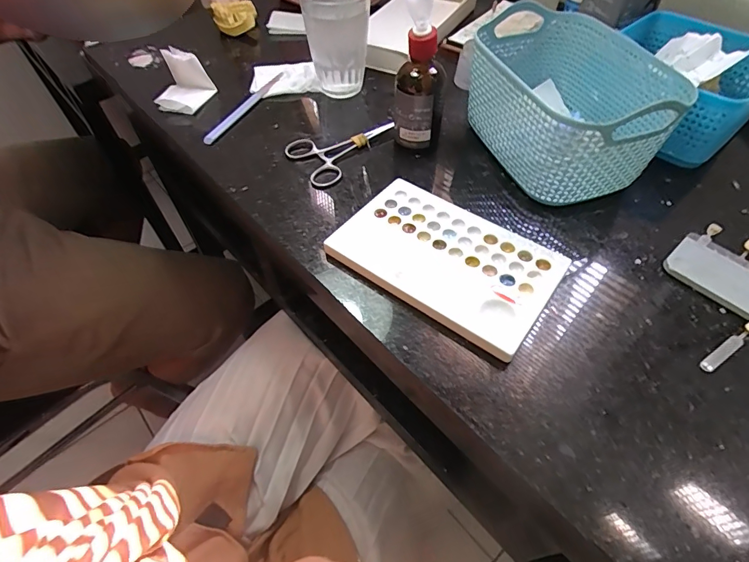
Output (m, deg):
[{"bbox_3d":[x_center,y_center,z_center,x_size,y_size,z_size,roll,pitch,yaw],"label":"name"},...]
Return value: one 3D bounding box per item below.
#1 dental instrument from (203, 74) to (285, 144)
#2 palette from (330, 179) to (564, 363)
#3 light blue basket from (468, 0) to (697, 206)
[{"bbox_3d":[-0.138,-0.194,0.455,0.012,0.012,0.143,19,56,15],"label":"dental instrument"},{"bbox_3d":[0.050,-0.017,0.306,0.153,0.013,0.096,31,60,23],"label":"palette"},{"bbox_3d":[0.151,-0.147,0.353,0.109,0.091,0.170,-9,53,-5],"label":"light blue basket"}]

